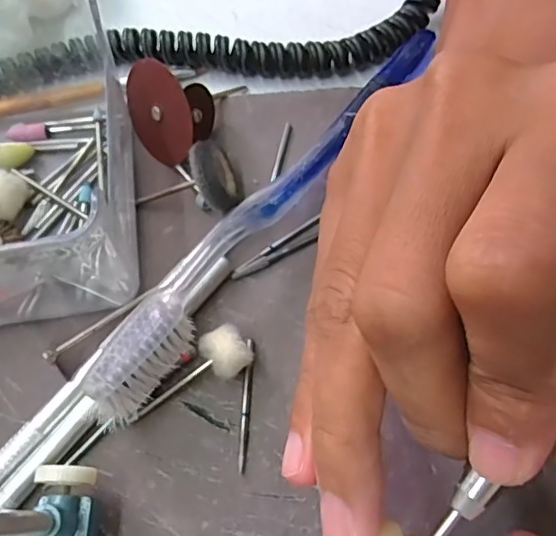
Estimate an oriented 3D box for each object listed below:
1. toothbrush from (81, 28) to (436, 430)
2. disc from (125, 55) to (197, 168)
[{"bbox_3d":[0.001,-0.026,0.197,0.017,0.025,0.183,32,71,16],"label":"toothbrush"},{"bbox_3d":[-0.043,-0.057,0.208,0.005,0.037,0.036,-31,105,-39],"label":"disc"}]

